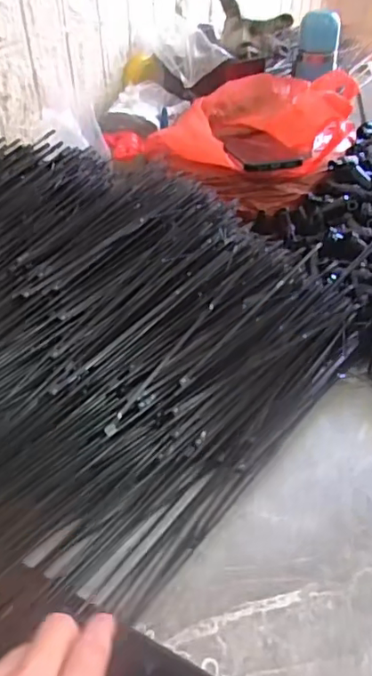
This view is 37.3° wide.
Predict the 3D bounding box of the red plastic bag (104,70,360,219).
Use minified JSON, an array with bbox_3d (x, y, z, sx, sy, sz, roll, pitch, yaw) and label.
[{"bbox_3d":[0.093,-0.308,0.806,0.292,0.094,0.278,27,49,28],"label":"red plastic bag"}]

